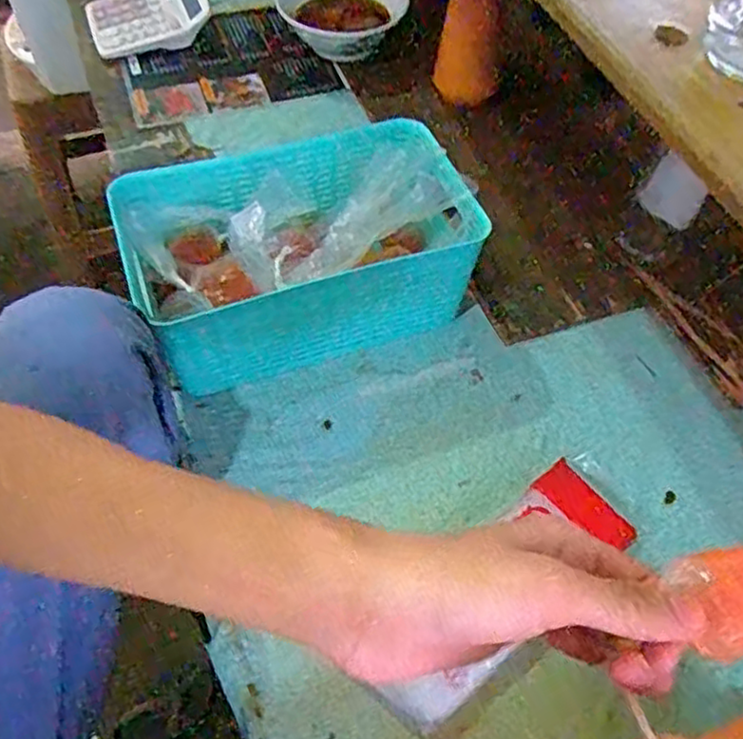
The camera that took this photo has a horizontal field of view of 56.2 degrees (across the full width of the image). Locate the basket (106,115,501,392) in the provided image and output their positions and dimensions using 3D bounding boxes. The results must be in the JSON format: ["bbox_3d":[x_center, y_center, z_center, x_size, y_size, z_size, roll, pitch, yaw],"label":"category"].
[{"bbox_3d":[-0.056,-0.098,0.605,0.276,0.133,0.173,-20,58,-14],"label":"basket"}]

